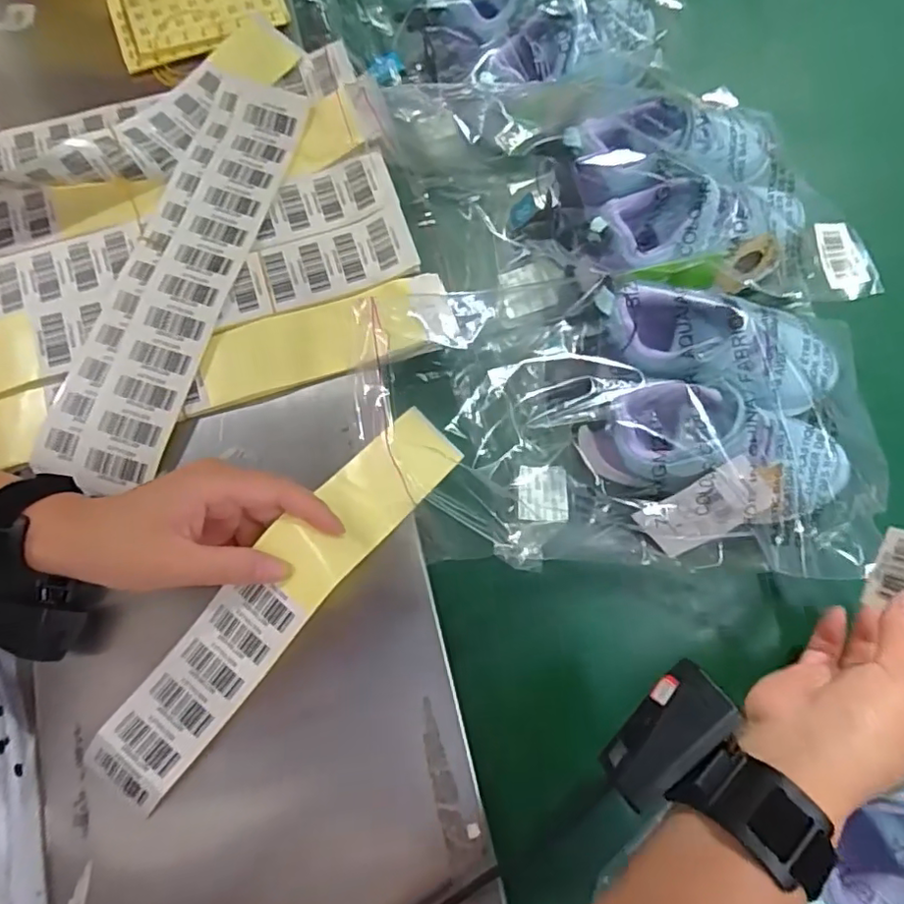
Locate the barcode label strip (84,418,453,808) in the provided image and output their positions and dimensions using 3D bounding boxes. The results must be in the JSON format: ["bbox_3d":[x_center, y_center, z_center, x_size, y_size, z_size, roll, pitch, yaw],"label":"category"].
[{"bbox_3d":[-0.096,0.078,0.346,0.054,0.048,0.272,39,71,8],"label":"barcode label strip"}]

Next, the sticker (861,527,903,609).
[{"bbox_3d":[0.251,0.066,0.326,0.026,0.005,0.047,22,114,35],"label":"sticker"}]

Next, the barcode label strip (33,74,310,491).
[{"bbox_3d":[-0.188,-0.128,0.409,0.078,0.009,0.316,18,77,1],"label":"barcode label strip"}]

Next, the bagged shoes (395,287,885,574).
[{"bbox_3d":[0.132,-0.011,0.388,0.276,0.090,0.172,2,76,-1],"label":"bagged shoes"}]

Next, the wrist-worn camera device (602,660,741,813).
[{"bbox_3d":[0.104,0.138,0.286,0.068,0.026,0.032,-41,81,-11],"label":"wrist-worn camera device"}]

